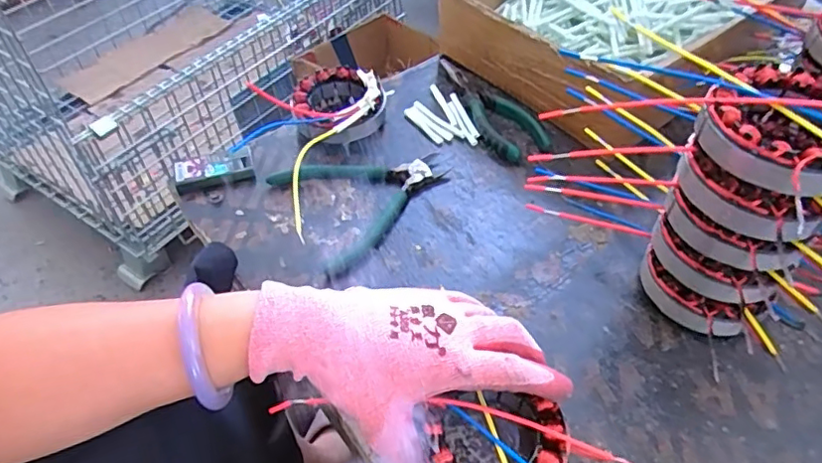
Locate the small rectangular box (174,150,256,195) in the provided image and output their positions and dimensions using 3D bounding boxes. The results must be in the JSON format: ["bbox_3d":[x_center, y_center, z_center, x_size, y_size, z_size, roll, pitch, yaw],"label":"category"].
[{"bbox_3d":[-0.174,-0.055,0.521,0.067,0.016,0.031,-15,50,-12],"label":"small rectangular box"}]

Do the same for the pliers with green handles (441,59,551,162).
[{"bbox_3d":[0.082,-0.123,0.582,0.058,0.017,0.158,-14,49,-11],"label":"pliers with green handles"}]

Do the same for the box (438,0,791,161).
[{"bbox_3d":[0.234,-0.247,0.629,0.379,0.100,0.231,-34,56,-26],"label":"box"}]

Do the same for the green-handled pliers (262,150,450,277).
[{"bbox_3d":[-0.036,-0.036,0.502,0.134,0.014,0.111,-24,52,-19],"label":"green-handled pliers"}]

